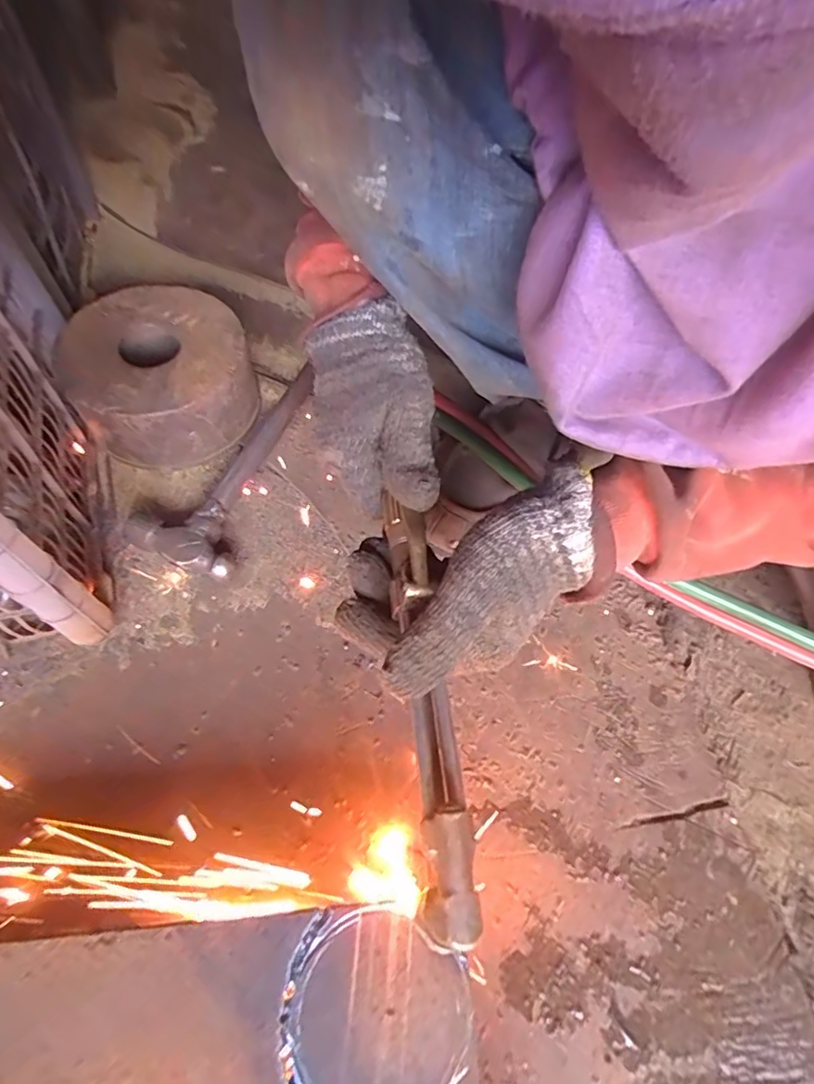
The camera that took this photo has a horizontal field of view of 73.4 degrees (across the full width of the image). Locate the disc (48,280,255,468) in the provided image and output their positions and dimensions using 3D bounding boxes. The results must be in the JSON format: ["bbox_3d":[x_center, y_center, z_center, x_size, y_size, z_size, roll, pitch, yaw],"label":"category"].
[{"bbox_3d":[-0.242,-0.166,0.544,0.166,0.087,0.173,1,60,-2],"label":"disc"}]

